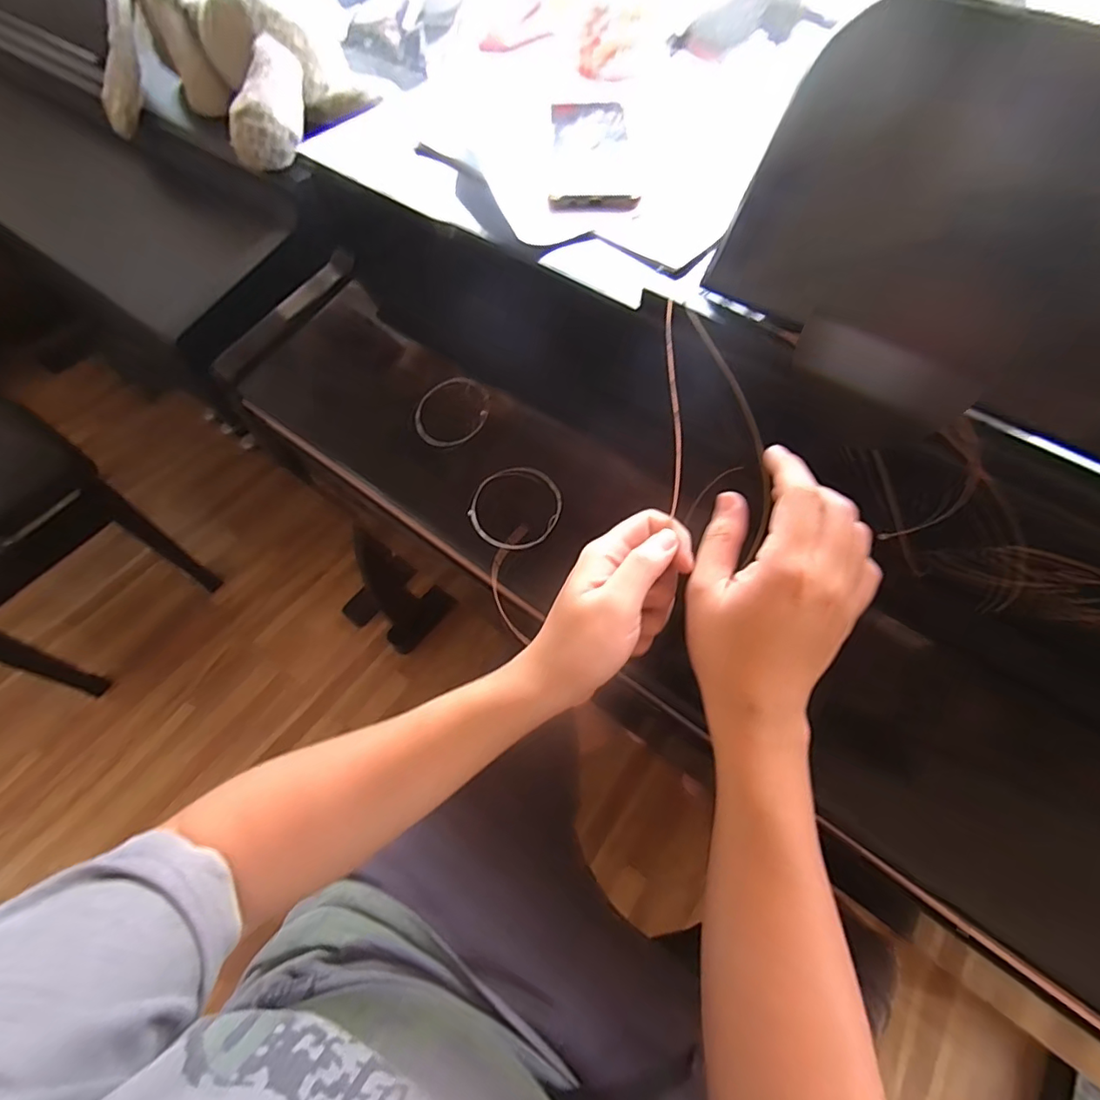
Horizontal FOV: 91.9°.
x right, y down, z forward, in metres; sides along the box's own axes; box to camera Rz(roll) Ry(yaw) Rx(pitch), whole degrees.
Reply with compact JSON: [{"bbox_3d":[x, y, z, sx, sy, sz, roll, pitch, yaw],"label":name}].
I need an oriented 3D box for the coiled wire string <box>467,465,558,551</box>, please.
[{"bbox_3d":[-0.029,-0.036,0.443,0.076,0.010,0.073,-3,68,8],"label":"coiled wire string"}]

